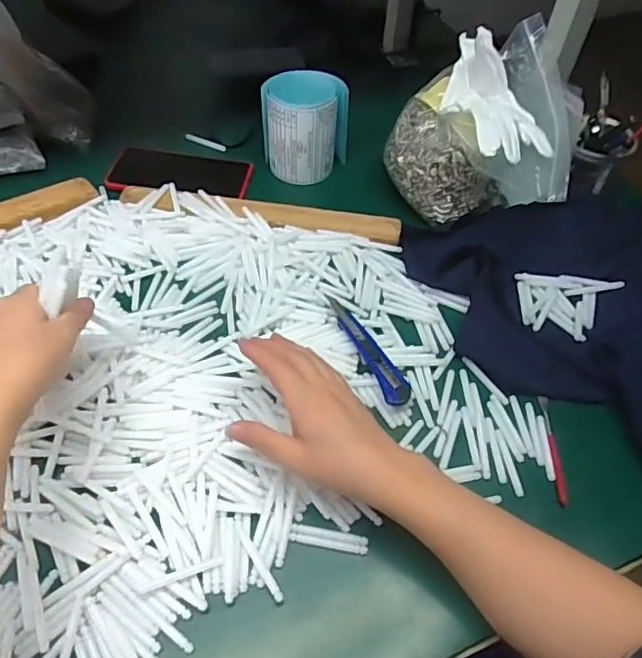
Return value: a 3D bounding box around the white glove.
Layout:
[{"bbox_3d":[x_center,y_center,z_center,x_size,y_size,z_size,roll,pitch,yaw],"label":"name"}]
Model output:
[{"bbox_3d":[0.177,-0.247,0.584,0.096,0.066,0.171,-8,66,-12],"label":"white glove"}]

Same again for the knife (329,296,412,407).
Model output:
[{"bbox_3d":[0.043,0.018,0.521,0.023,0.018,0.132,-18,56,-19],"label":"knife"}]

